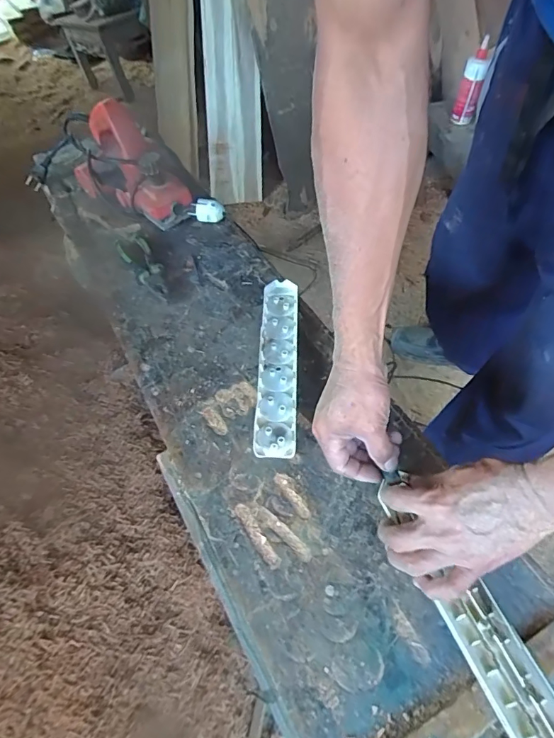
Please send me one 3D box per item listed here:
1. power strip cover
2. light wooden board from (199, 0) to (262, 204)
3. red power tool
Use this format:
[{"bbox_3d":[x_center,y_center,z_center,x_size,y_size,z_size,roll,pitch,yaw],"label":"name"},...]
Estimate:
[{"bbox_3d":[0.001,-0.014,0.553,0.047,0.011,0.264,0,55,5],"label":"power strip cover"},{"bbox_3d":[-0.138,-0.883,1.347,0.179,0.691,0.039,-3,35,-7],"label":"light wooden board"},{"bbox_3d":[-0.258,-0.347,0.732,0.219,0.139,0.105,28,61,23],"label":"red power tool"}]

